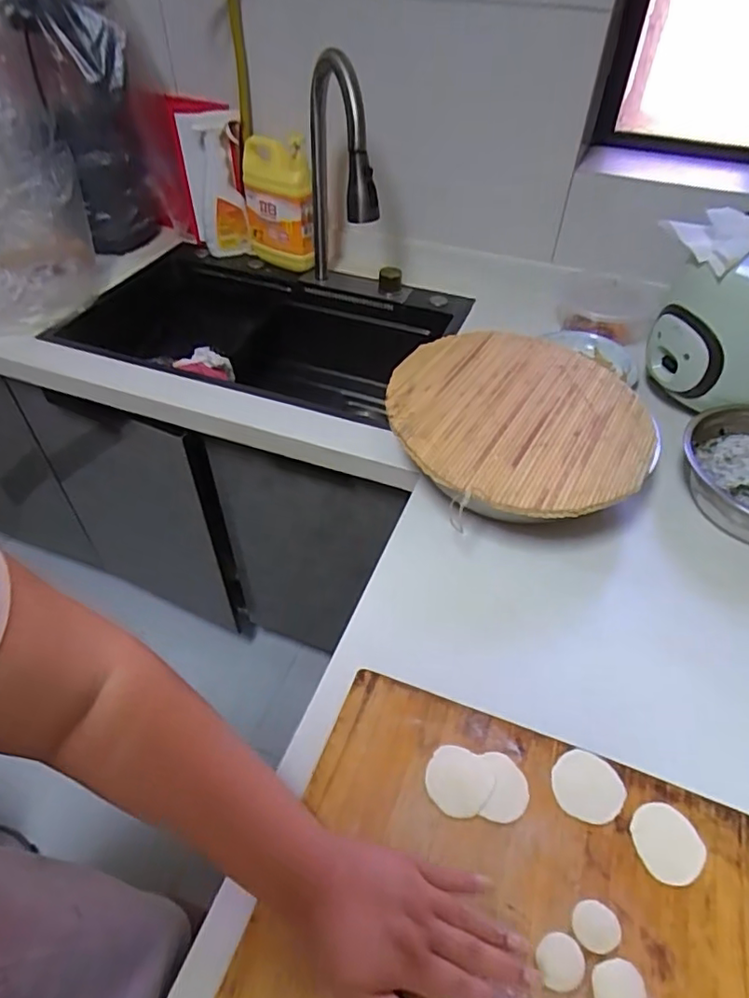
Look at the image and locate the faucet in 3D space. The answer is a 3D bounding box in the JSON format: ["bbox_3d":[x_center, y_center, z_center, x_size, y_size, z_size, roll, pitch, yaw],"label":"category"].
[{"bbox_3d":[-0.060,-0.521,0.970,0.044,0.387,0.260,-13,47,-14],"label":"faucet"}]

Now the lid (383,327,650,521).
[{"bbox_3d":[0.177,-0.114,0.722,0.313,0.013,0.334,1,45,-1],"label":"lid"}]

